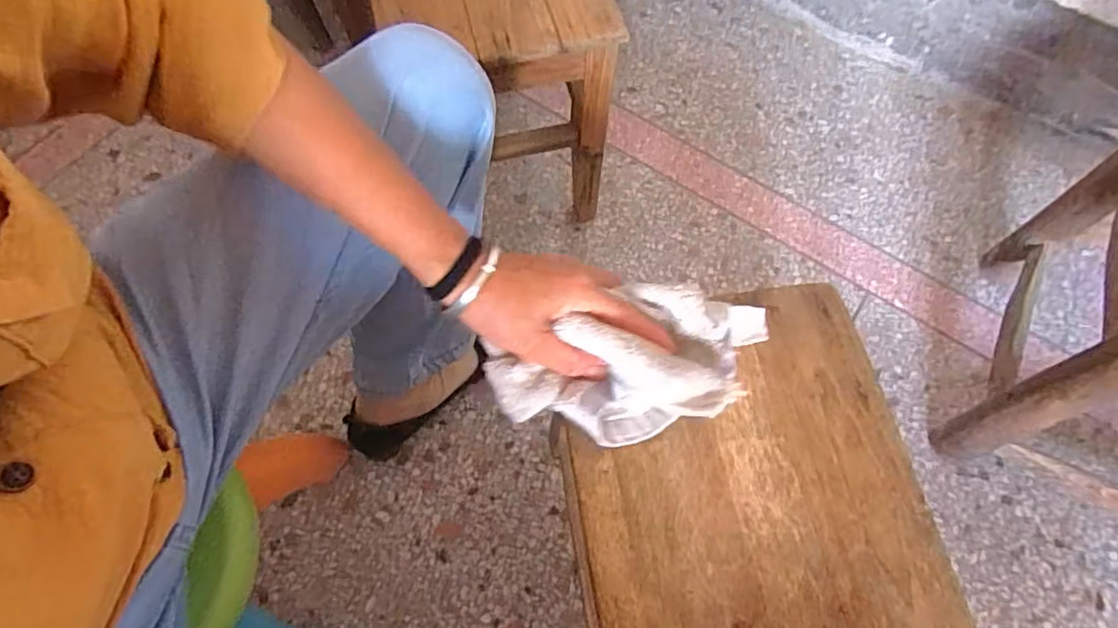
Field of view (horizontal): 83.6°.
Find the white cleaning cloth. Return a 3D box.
[{"bbox_3d":[0.051,0.029,0.397,0.186,0.040,0.090,-12,66,-6],"label":"white cleaning cloth"}]

